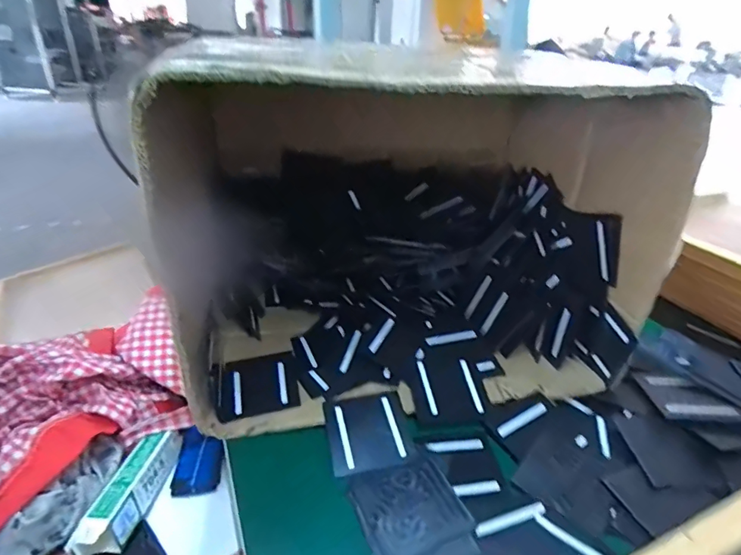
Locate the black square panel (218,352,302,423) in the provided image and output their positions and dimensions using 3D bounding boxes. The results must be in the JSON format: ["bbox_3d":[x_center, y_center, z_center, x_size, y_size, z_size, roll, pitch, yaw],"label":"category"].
[{"bbox_3d":[-0.121,0.113,0.513,0.082,0.008,0.097,-6,28,-11],"label":"black square panel"}]

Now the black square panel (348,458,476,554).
[{"bbox_3d":[0.032,0.191,0.393,0.084,0.005,0.082,-12,30,-22],"label":"black square panel"}]

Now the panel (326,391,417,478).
[{"bbox_3d":[-0.001,0.149,0.456,0.081,0.007,0.079,-8,40,-11],"label":"panel"}]

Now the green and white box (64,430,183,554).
[{"bbox_3d":[-0.235,0.213,0.461,0.032,0.046,0.147,3,28,5],"label":"green and white box"}]

